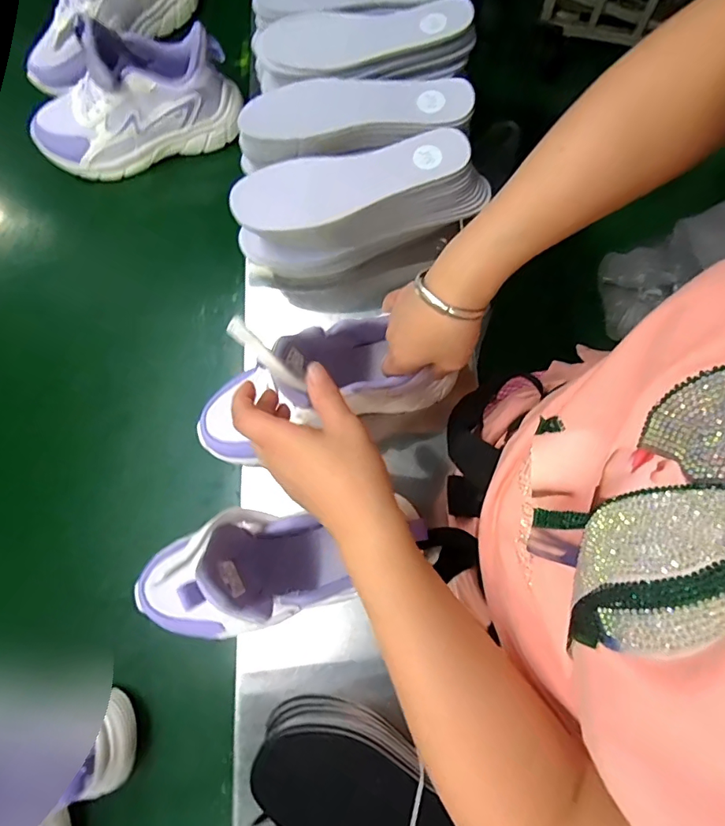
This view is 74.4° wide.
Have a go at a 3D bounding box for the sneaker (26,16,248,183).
[{"bbox_3d":[-0.268,-0.355,0.543,0.245,0.116,0.078,-13,78,-2],"label":"sneaker"}]

